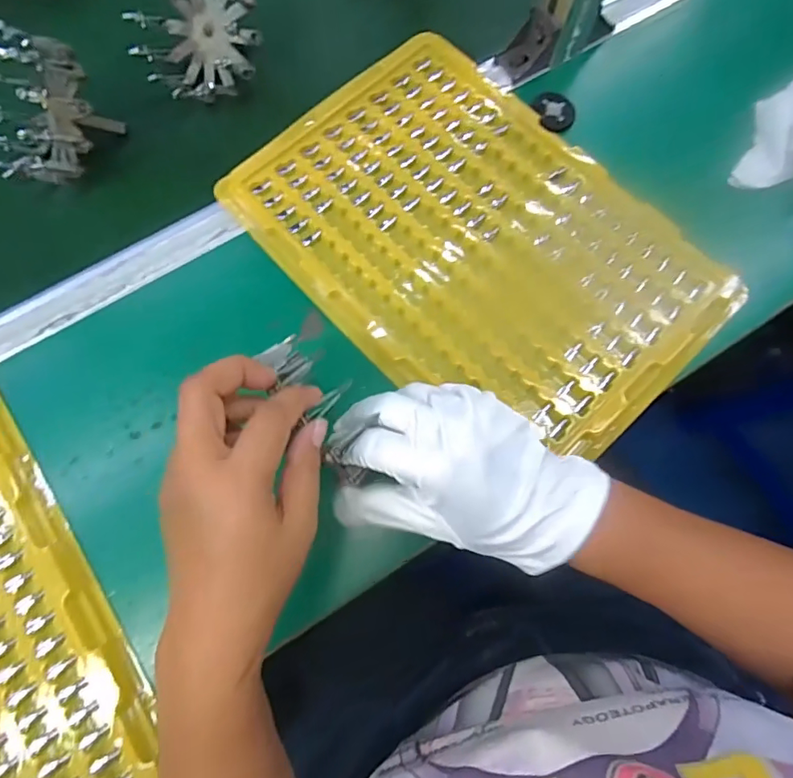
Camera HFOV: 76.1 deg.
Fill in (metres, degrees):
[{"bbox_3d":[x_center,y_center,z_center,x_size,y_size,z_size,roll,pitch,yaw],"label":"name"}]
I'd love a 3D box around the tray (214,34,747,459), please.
[{"bbox_3d":[0.065,-0.123,0.421,0.253,0.014,0.370,-43,79,-10],"label":"tray"}]

